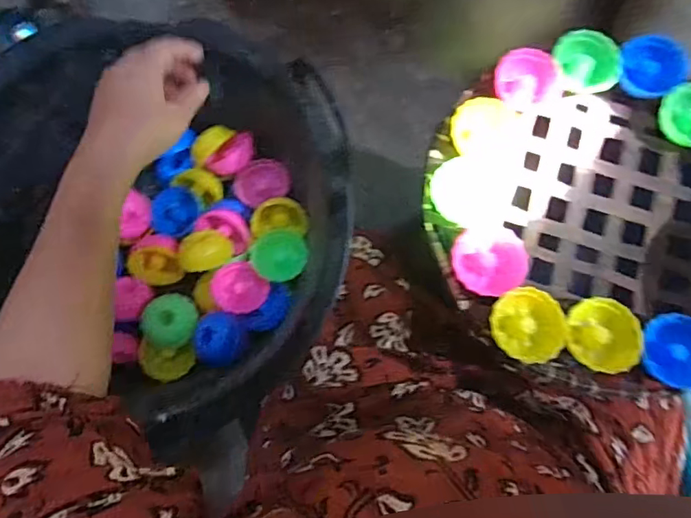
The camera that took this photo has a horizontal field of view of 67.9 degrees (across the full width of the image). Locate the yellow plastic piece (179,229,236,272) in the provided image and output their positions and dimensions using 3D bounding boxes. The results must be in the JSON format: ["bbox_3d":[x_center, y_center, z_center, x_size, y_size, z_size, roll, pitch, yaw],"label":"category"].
[{"bbox_3d":[-0.160,-0.011,0.591,0.059,0.020,0.043,-17,78,-5],"label":"yellow plastic piece"}]

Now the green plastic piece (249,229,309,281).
[{"bbox_3d":[-0.075,-0.004,0.586,0.062,0.018,0.057,0,77,-1],"label":"green plastic piece"}]

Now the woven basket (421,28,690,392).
[{"bbox_3d":[0.238,-0.049,0.473,0.318,0.037,0.315,-20,78,-6],"label":"woven basket"}]

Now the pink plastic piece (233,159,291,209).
[{"bbox_3d":[-0.100,-0.092,0.611,0.065,0.020,0.047,-18,78,-5],"label":"pink plastic piece"}]

